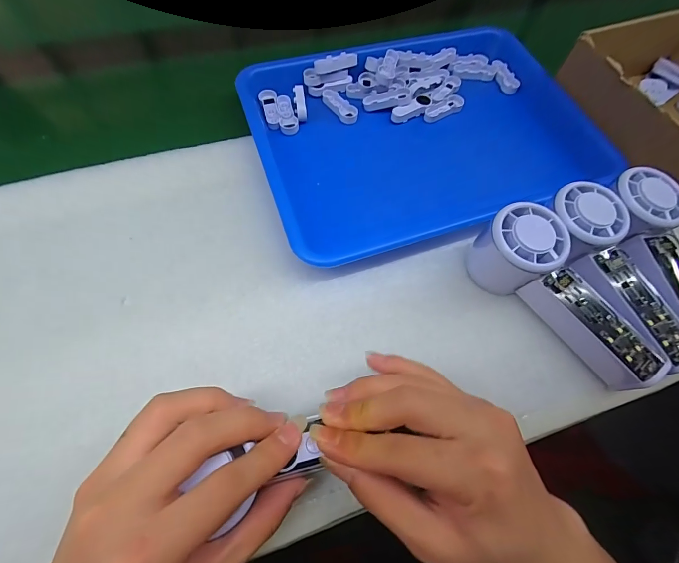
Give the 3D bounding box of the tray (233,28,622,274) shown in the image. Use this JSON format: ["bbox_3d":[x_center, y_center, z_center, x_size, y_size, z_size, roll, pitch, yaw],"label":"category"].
[{"bbox_3d":[0.085,-0.157,0.356,0.335,0.029,0.241,-18,67,-10],"label":"tray"}]

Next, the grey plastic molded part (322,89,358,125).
[{"bbox_3d":[0.000,-0.191,0.376,0.020,0.008,0.050,-34,71,-16],"label":"grey plastic molded part"}]

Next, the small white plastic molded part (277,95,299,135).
[{"bbox_3d":[-0.056,-0.177,0.365,0.019,0.005,0.052,-13,66,-8],"label":"small white plastic molded part"}]

